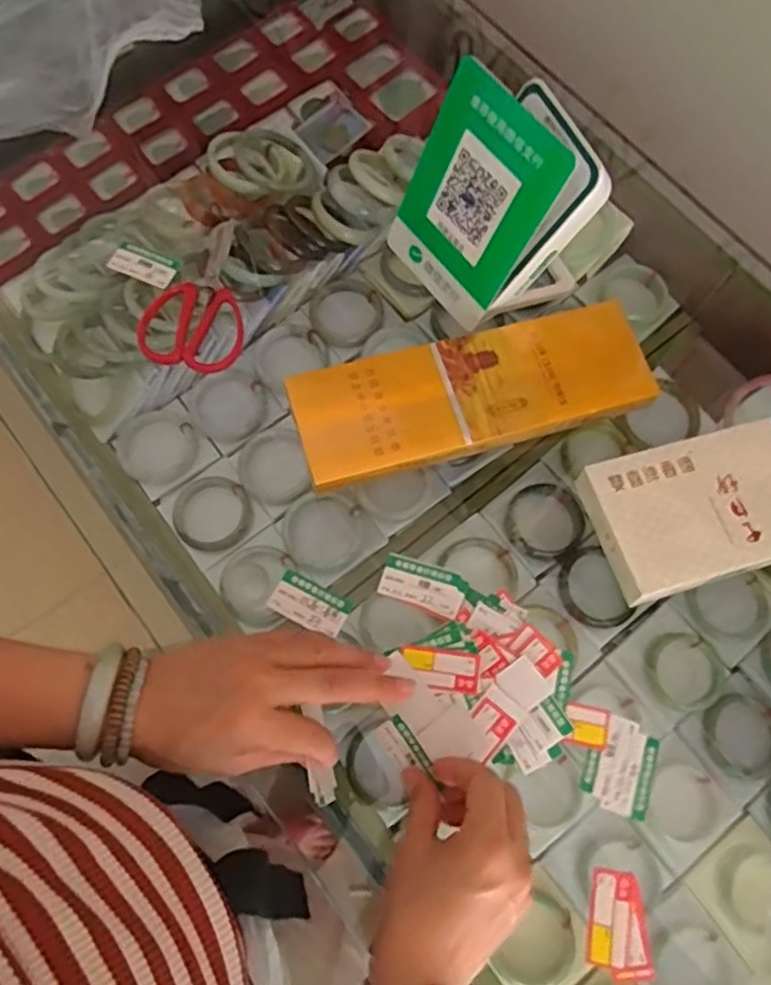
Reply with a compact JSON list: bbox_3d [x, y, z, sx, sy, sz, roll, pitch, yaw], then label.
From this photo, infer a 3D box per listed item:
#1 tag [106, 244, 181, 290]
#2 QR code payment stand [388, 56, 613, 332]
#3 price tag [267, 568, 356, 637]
[{"bbox_3d":[-0.201,-0.189,0.570,0.054,0.007,0.026,19,86,-4],"label":"tag"},{"bbox_3d":[0.081,-0.217,0.515,0.097,0.147,0.128,-32,75,-14],"label":"QR code payment stand"},{"bbox_3d":[-0.053,0.080,0.480,0.054,0.004,0.030,30,68,6],"label":"price tag"}]

